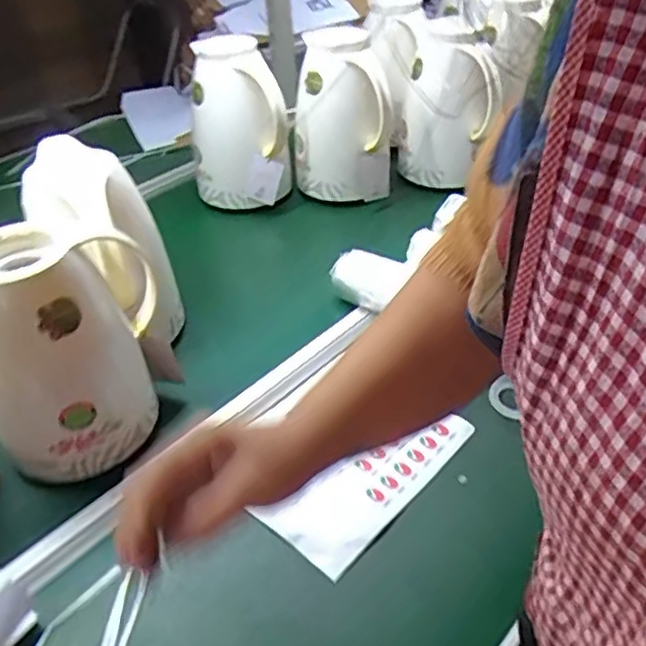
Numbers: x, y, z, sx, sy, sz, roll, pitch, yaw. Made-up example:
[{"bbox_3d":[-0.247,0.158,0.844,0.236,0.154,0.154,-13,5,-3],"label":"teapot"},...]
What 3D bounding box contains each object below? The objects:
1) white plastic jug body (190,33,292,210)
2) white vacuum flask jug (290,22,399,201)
[{"bbox_3d":[-0.140,-0.320,1.053,0.158,0.241,0.149,-9,38,-5],"label":"white plastic jug body"},{"bbox_3d":[0.030,-0.328,1.051,0.164,0.246,0.132,-2,38,3],"label":"white vacuum flask jug"}]

